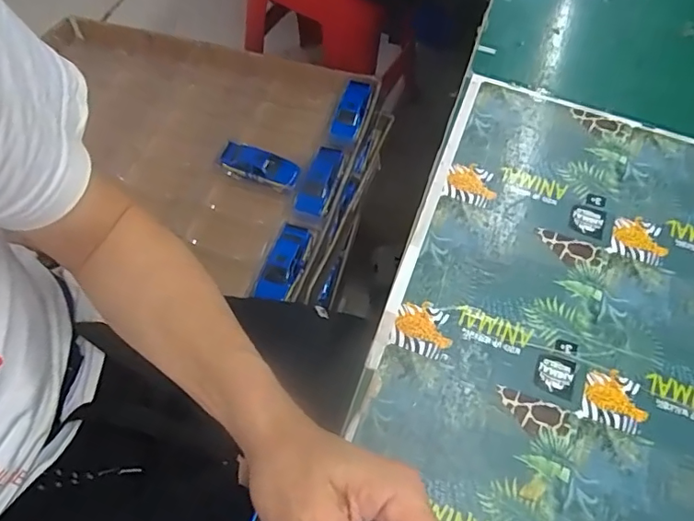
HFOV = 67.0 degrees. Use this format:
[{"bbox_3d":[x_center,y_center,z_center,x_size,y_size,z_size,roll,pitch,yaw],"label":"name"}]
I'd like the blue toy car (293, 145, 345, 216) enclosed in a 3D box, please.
[{"bbox_3d":[-0.042,-0.125,0.831,0.050,0.033,0.128,17,65,5],"label":"blue toy car"}]

